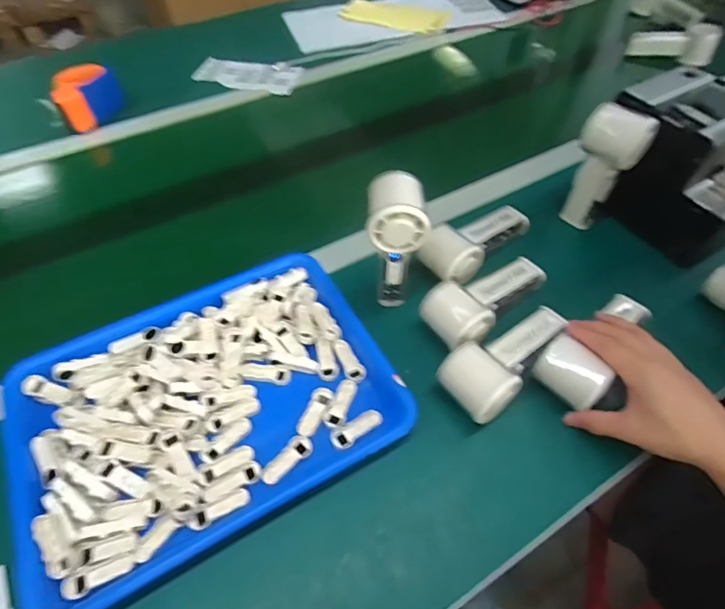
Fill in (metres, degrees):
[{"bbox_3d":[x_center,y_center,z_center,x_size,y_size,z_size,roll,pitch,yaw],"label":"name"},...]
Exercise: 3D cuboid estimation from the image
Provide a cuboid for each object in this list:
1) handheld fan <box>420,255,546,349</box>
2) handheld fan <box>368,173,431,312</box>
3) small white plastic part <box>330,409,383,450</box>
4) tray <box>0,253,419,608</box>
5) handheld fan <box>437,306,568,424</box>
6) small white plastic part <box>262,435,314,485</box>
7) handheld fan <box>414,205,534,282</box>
[{"bbox_3d":[0.132,-0.005,0.492,0.154,0.048,0.070,-31,58,-22],"label":"handheld fan"},{"bbox_3d":[0.032,-0.062,0.461,0.056,0.136,0.062,1,52,1],"label":"handheld fan"},{"bbox_3d":[-0.005,0.117,0.422,0.051,0.008,0.020,-25,56,-18],"label":"small white plastic part"},{"bbox_3d":[-0.150,0.087,0.432,0.333,0.027,0.249,-24,58,-18],"label":"tray"},{"bbox_3d":[0.145,0.051,0.449,0.153,0.053,0.063,-34,59,-24],"label":"handheld fan"},{"bbox_3d":[-0.069,0.140,0.406,0.051,0.004,0.022,-35,60,-24],"label":"small white plastic part"},{"bbox_3d":[0.136,-0.079,0.540,0.143,0.049,0.067,-35,60,-25],"label":"handheld fan"}]

